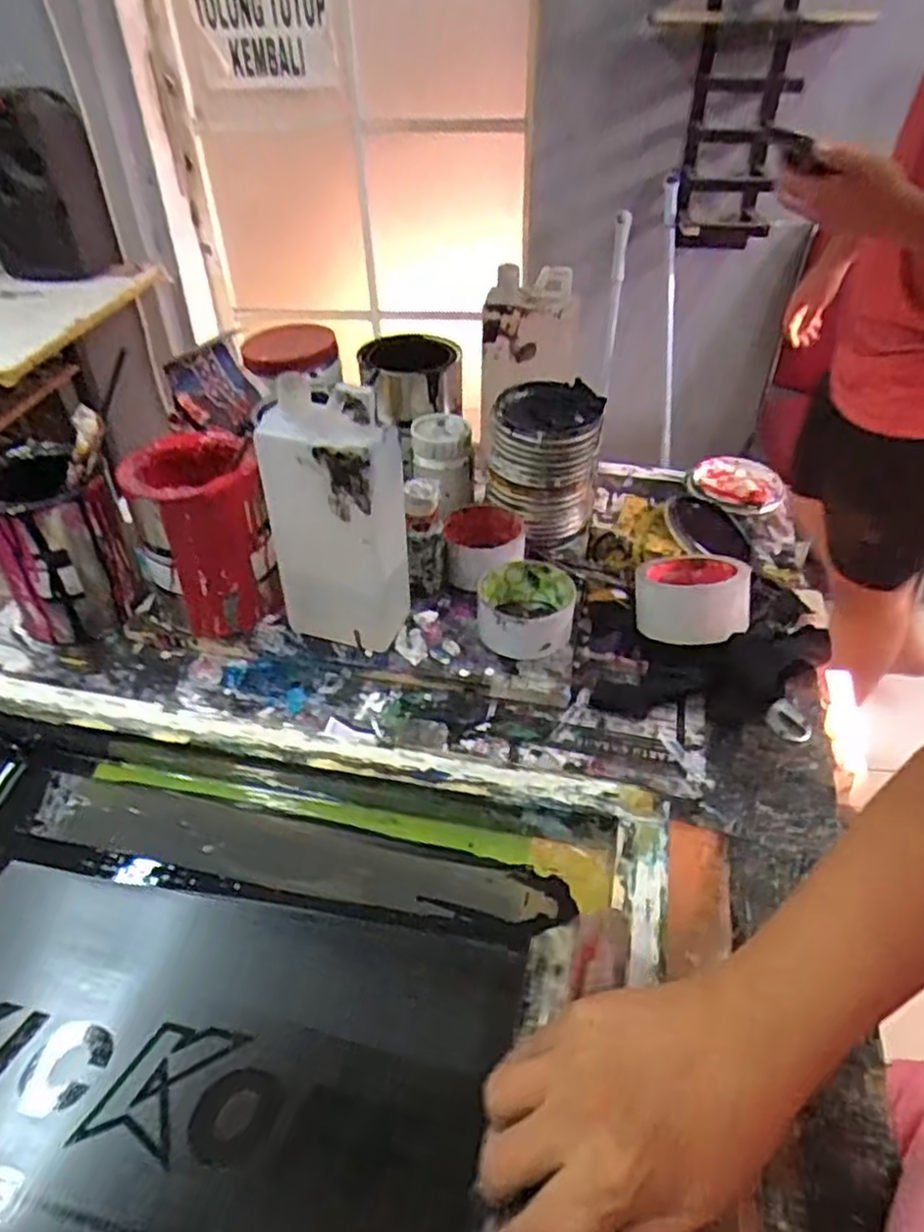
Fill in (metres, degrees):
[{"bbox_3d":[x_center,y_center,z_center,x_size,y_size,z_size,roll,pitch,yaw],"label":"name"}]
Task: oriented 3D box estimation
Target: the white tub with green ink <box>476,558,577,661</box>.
[{"bbox_3d":[0.055,-0.002,0.644,0.081,0.054,0.083,0,41,0],"label":"white tub with green ink"}]

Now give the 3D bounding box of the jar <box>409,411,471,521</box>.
[{"bbox_3d":[-0.021,-0.156,0.760,0.060,0.085,0.061,-5,41,-5],"label":"jar"}]

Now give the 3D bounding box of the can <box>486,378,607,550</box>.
[{"bbox_3d":[0.080,-0.153,0.728,0.101,0.130,0.101,0,41,0],"label":"can"}]

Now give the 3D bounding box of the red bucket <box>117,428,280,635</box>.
[{"bbox_3d":[-0.219,-0.069,0.638,0.091,0.139,0.099,0,41,0],"label":"red bucket"}]

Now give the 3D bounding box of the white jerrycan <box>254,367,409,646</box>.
[{"bbox_3d":[-0.093,-0.074,0.586,0.108,0.212,0.055,13,43,15],"label":"white jerrycan"}]

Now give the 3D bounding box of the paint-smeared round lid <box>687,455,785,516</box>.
[{"bbox_3d":[0.310,-0.148,0.838,0.103,0.021,0.101,0,41,0],"label":"paint-smeared round lid"}]

